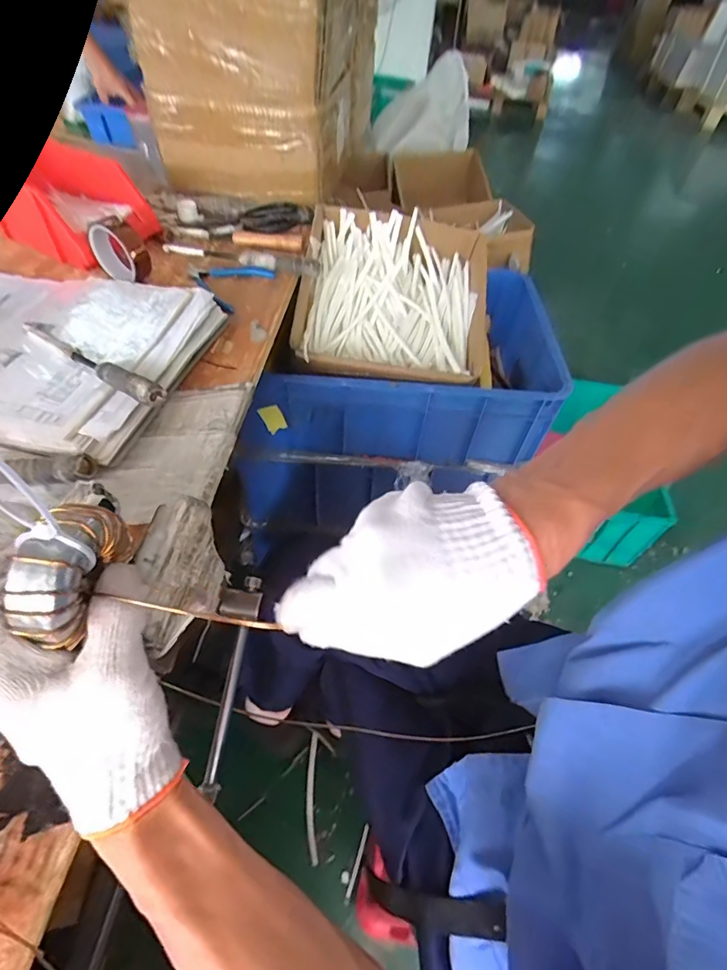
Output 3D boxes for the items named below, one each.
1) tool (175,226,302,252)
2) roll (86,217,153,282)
[{"bbox_3d":[-0.217,-0.438,0.821,0.228,0.022,0.026,11,52,4],"label":"tool"},{"bbox_3d":[-0.361,-0.346,0.698,0.087,0.092,0.032,28,55,16],"label":"roll"}]

